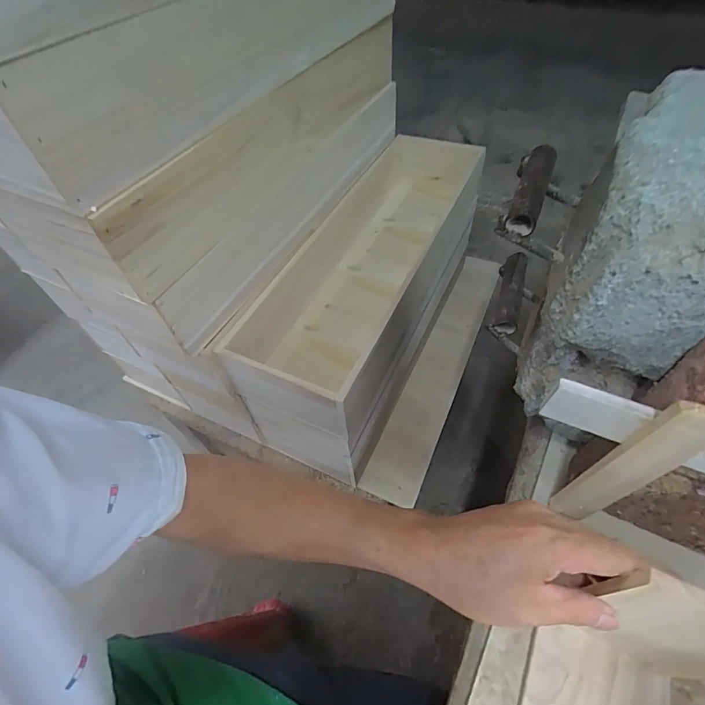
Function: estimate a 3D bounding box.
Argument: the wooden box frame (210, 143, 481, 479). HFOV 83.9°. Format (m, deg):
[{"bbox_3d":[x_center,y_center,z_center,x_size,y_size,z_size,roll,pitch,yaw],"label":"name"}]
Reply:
[{"bbox_3d":[0.048,-0.128,0.642,0.173,0.197,0.578,19,56,17],"label":"wooden box frame"}]

